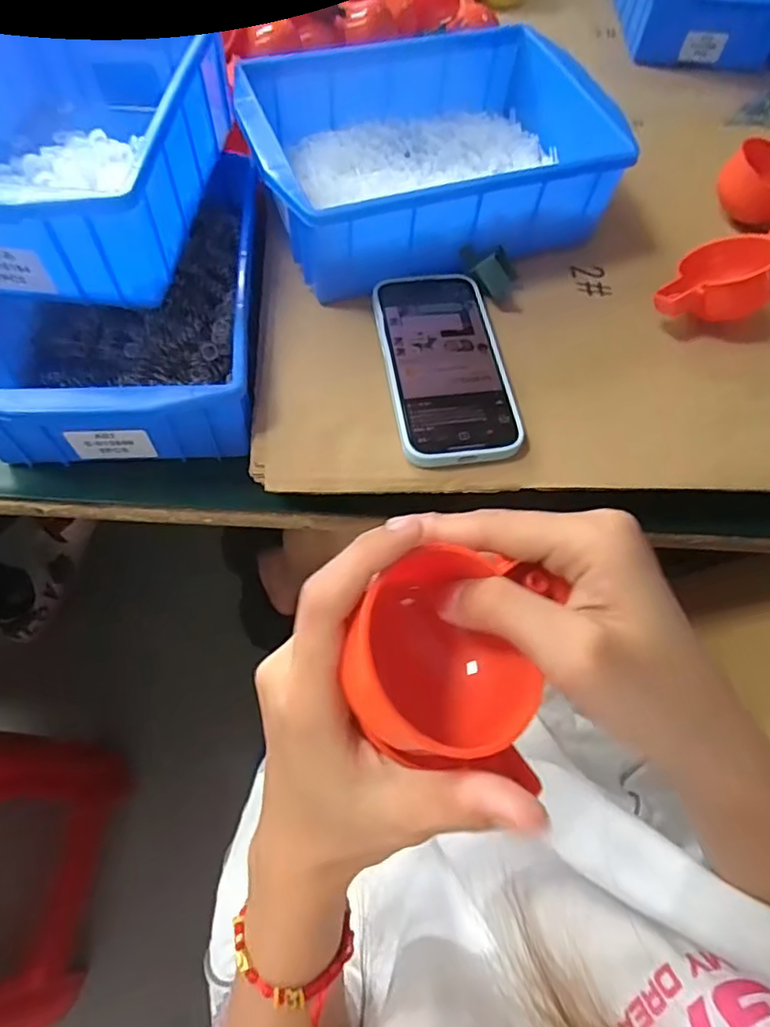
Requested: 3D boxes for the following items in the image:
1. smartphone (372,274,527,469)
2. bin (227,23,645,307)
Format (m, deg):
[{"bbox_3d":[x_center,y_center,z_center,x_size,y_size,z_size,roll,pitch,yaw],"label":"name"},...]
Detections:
[{"bbox_3d":[0.039,-0.098,0.386,0.078,0.017,0.149,-6,60,-8],"label":"smartphone"},{"bbox_3d":[0.030,-0.264,0.439,0.230,0.087,0.184,-19,63,-15],"label":"bin"}]

